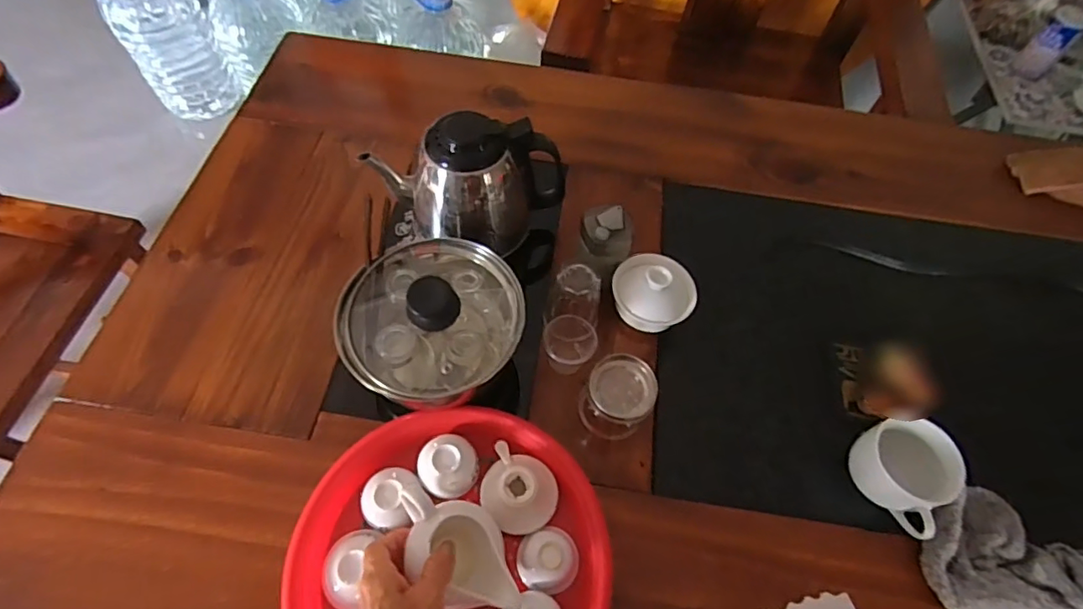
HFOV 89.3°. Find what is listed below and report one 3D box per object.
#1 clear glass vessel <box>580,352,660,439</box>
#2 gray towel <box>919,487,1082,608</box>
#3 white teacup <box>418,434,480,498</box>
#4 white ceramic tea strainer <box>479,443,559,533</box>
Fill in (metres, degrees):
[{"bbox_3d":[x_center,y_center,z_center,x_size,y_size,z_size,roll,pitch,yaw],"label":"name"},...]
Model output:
[{"bbox_3d":[0.071,0.087,0.512,0.063,0.065,0.056,21,61,8],"label":"clear glass vessel"},{"bbox_3d":[0.426,0.232,0.464,0.178,0.041,0.113,25,61,11],"label":"gray towel"},{"bbox_3d":[-0.083,0.142,0.486,0.051,0.028,0.052,2,60,-3],"label":"white teacup"},{"bbox_3d":[-0.020,0.161,0.479,0.068,0.037,0.069,2,60,-3],"label":"white ceramic tea strainer"}]

